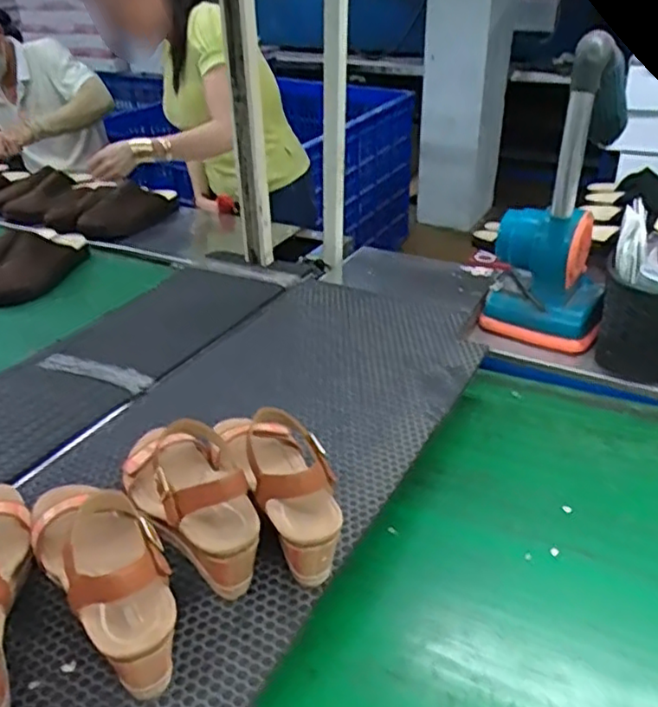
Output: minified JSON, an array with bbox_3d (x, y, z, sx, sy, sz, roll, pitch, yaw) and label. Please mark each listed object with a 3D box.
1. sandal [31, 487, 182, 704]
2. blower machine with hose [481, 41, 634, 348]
[{"bbox_3d":[-0.204,0.176,0.577,0.087,0.142,0.247,-20,36,-28],"label":"sandal"},{"bbox_3d":[0.381,-0.242,1.085,0.198,0.470,0.177,9,33,17],"label":"blower machine with hose"}]

